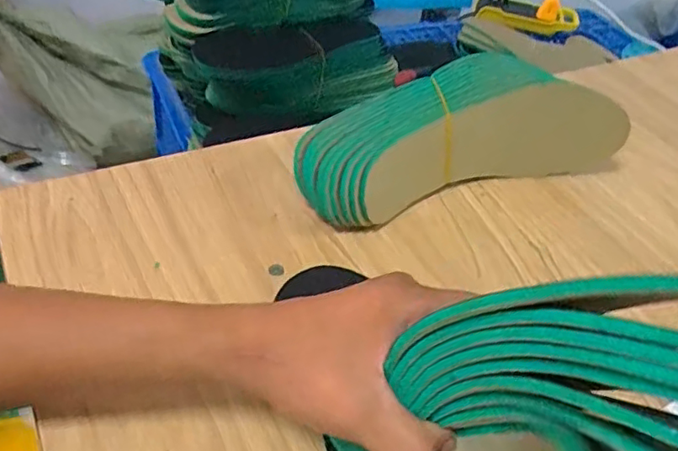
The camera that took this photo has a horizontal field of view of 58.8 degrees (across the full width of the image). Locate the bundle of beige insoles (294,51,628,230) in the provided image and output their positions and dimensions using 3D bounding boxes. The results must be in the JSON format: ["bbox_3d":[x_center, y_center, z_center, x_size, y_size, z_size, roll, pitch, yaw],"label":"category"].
[{"bbox_3d":[0.103,-0.069,0.476,0.289,0.089,0.080,-15,48,-22],"label":"bundle of beige insoles"}]

